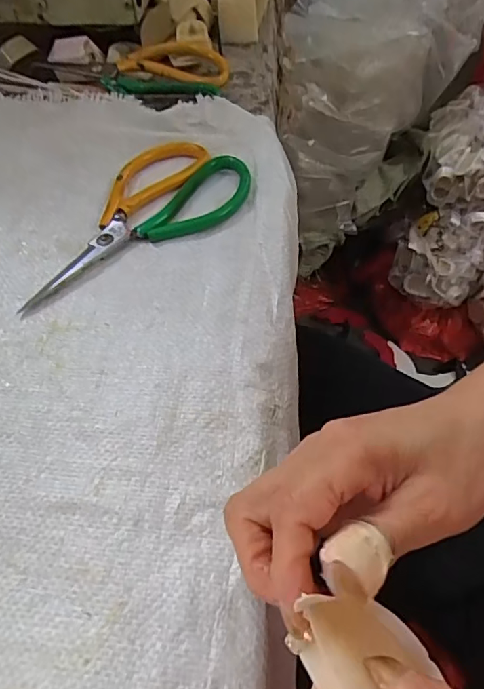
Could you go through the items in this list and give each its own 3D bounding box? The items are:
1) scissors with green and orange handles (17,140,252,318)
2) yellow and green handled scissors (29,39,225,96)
[{"bbox_3d":[-0.084,-0.096,0.379,0.188,0.014,0.091,-32,59,-18],"label":"scissors with green and orange handles"},{"bbox_3d":[-0.100,-0.253,0.477,0.170,0.021,0.061,-1,55,2],"label":"yellow and green handled scissors"}]

